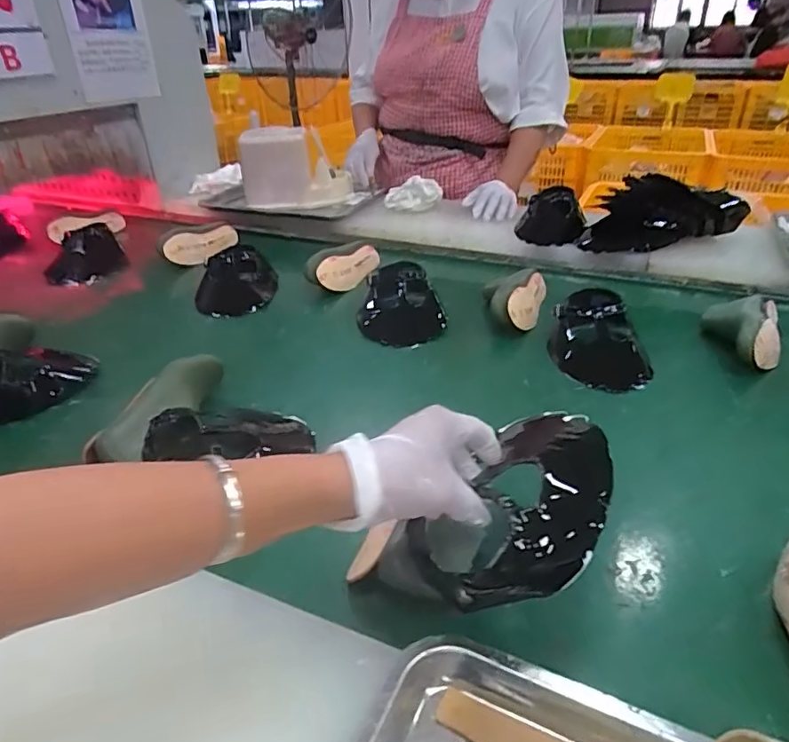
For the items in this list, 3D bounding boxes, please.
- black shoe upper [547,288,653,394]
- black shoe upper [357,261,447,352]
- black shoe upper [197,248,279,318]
[{"bbox_3d":[0.283,-0.047,0.779,0.128,0.073,0.159,8,32,16],"label":"black shoe upper"},{"bbox_3d":[0.004,-0.109,0.895,0.124,0.073,0.172,-9,31,-12],"label":"black shoe upper"},{"bbox_3d":[-0.281,-0.166,1.012,0.128,0.064,0.162,0,30,2],"label":"black shoe upper"}]

